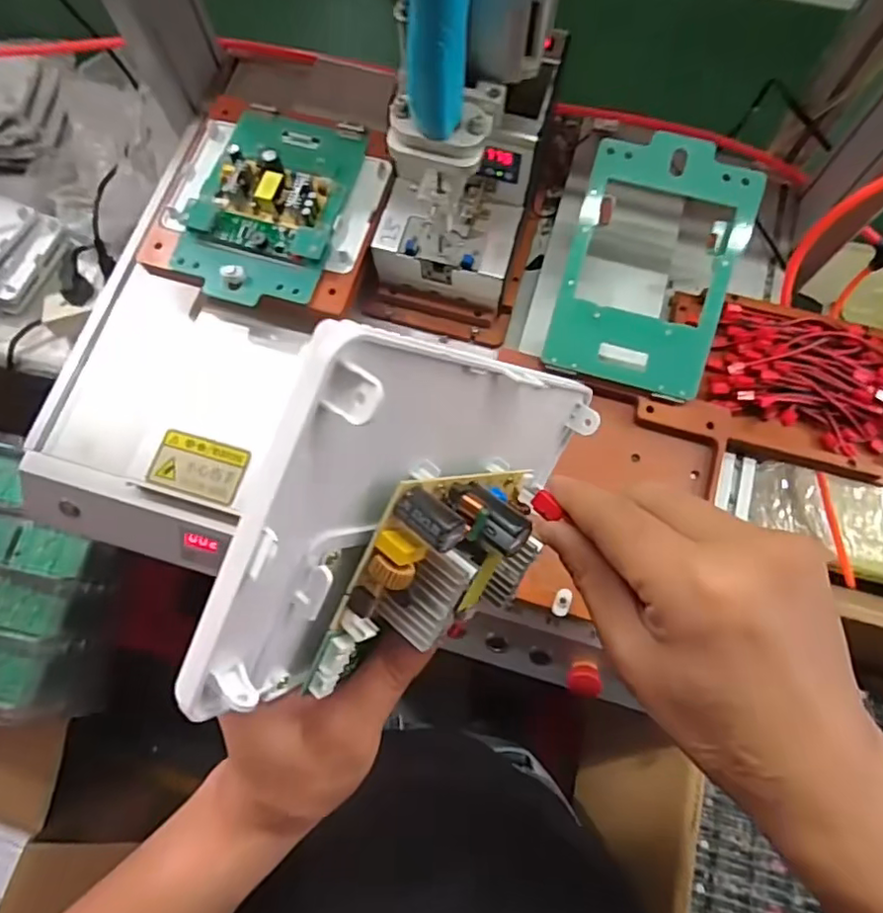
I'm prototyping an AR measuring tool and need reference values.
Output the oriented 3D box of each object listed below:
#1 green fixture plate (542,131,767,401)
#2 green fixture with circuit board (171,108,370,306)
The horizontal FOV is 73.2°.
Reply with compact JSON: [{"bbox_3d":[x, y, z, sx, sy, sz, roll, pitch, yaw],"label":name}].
[{"bbox_3d":[0.172,-0.158,0.486,0.132,0.013,0.200,17,94,5],"label":"green fixture plate"},{"bbox_3d":[-0.156,-0.232,0.539,0.131,0.026,0.195,16,75,4],"label":"green fixture with circuit board"}]

